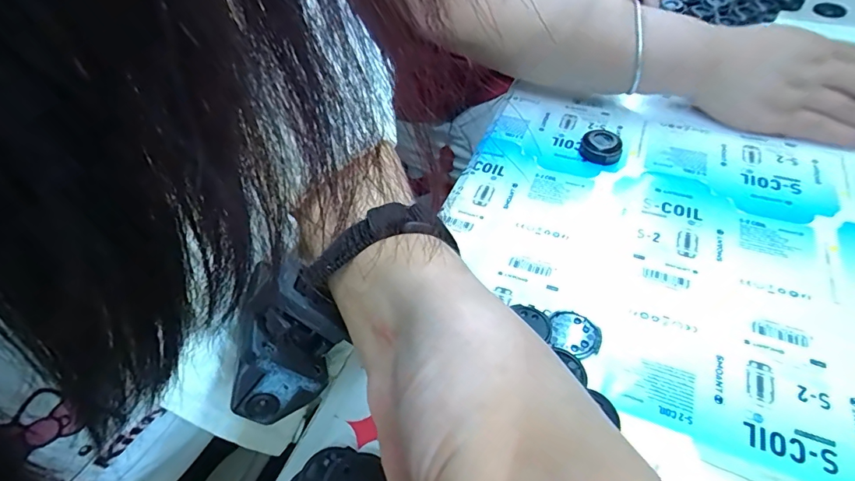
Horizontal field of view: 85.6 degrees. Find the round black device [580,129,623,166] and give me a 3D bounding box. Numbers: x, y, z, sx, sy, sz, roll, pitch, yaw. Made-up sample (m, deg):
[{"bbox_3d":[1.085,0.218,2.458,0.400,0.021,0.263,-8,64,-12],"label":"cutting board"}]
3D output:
[{"bbox_3d":[0.133,-0.072,0.354,0.029,0.017,0.029,-2,48,2],"label":"round black device"}]

